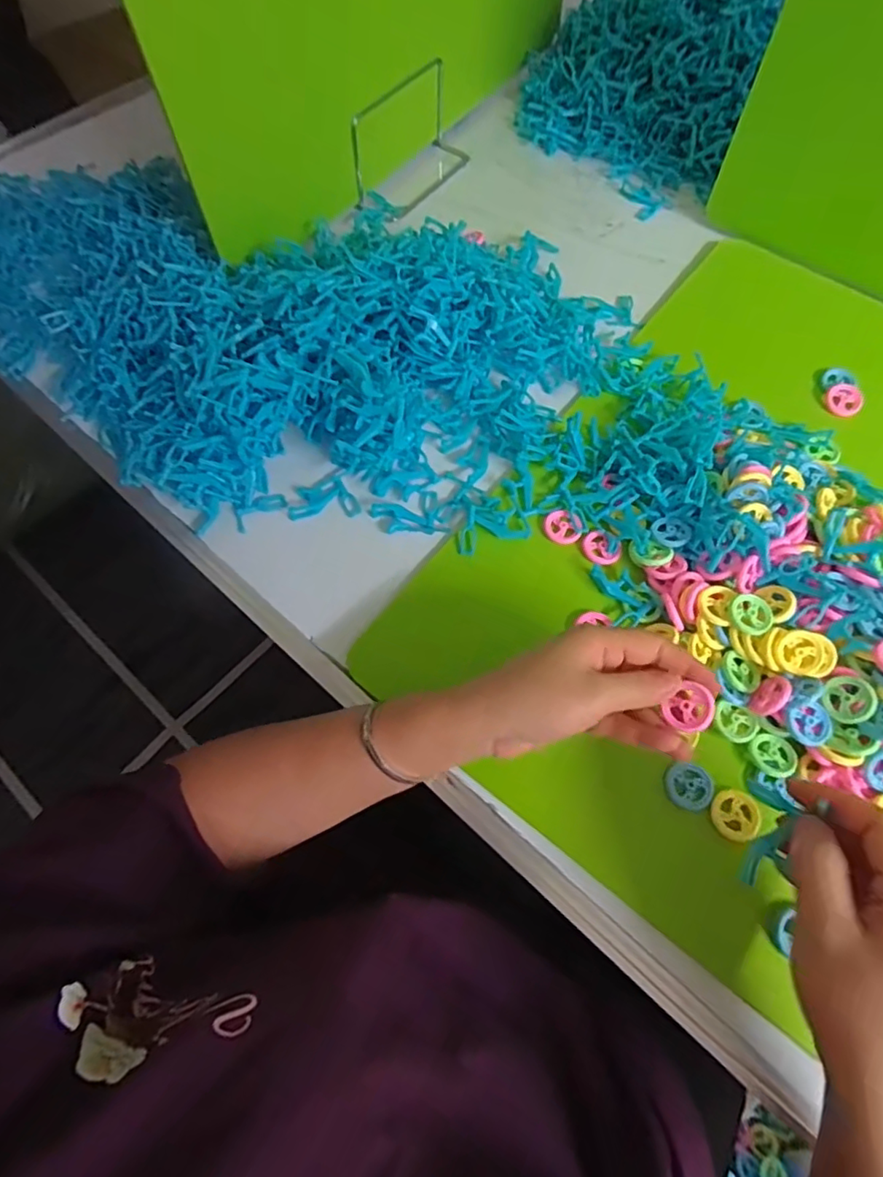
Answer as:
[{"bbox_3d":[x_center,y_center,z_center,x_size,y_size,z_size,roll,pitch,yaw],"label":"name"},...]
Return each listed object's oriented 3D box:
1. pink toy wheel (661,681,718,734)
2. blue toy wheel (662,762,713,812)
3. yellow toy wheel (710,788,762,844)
[{"bbox_3d":[0.146,0.071,0.340,0.025,0.007,0.025,-49,59,4],"label":"pink toy wheel"},{"bbox_3d":[0.162,0.129,0.382,0.031,0.004,0.028,3,64,1],"label":"blue toy wheel"},{"bbox_3d":[0.189,0.146,0.376,0.029,0.004,0.030,0,64,-1],"label":"yellow toy wheel"}]

